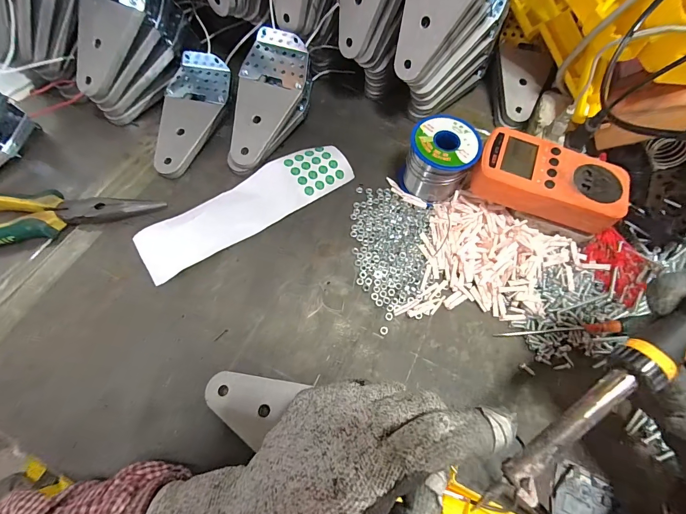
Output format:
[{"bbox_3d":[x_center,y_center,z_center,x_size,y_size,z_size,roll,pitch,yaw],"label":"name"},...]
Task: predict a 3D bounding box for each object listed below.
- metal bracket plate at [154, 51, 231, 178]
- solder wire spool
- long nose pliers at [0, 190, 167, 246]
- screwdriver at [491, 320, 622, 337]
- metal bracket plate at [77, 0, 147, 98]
[{"bbox_3d":[-0.167,-0.155,0.366,0.067,0.018,0.144,12,75,2],"label":"metal bracket plate"},{"bbox_3d":[0.096,-0.096,0.341,0.063,0.060,0.062,1,65,-3],"label":"solder wire spool"},{"bbox_3d":[-0.274,-0.042,0.315,0.189,0.027,0.048,-9,66,-8],"label":"long nose pliers"},{"bbox_3d":[0.195,0.066,0.302,0.115,0.007,0.009,-2,65,-5],"label":"screwdriver"},{"bbox_3d":[-0.233,-0.232,0.333,0.064,0.015,0.140,22,102,6],"label":"metal bracket plate"}]

